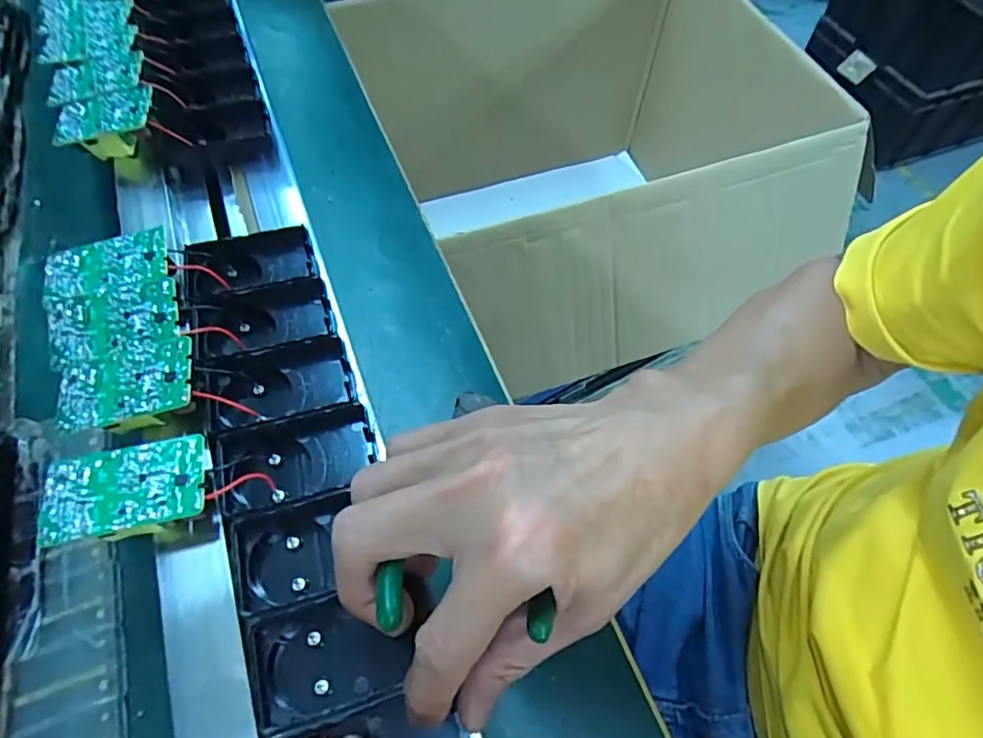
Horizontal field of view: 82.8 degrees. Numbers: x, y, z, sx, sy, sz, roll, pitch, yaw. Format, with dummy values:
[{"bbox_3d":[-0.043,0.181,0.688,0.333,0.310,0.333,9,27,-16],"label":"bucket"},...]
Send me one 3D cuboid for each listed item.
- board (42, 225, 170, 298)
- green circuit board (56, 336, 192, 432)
[{"bbox_3d":[-0.206,-0.055,0.298,0.063,0.004,0.037,-18,64,-6],"label":"board"},{"bbox_3d":[-0.172,0.005,0.260,0.062,0.010,0.038,-8,59,-8],"label":"green circuit board"}]

